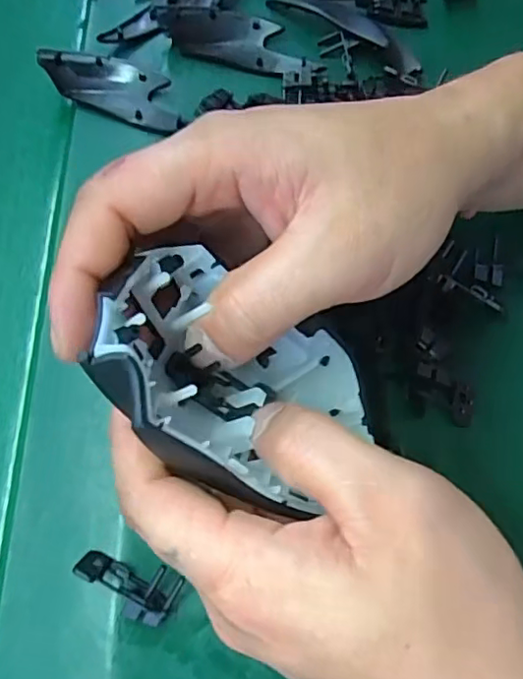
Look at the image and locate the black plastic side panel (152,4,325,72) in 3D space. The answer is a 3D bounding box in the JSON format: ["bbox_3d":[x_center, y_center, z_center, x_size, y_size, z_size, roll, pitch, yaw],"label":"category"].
[{"bbox_3d":[-0.013,-0.178,0.348,0.098,0.014,0.030,15,72,8],"label":"black plastic side panel"}]

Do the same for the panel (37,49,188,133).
[{"bbox_3d":[-0.083,-0.143,0.337,0.082,0.018,0.028,21,73,9],"label":"panel"}]

